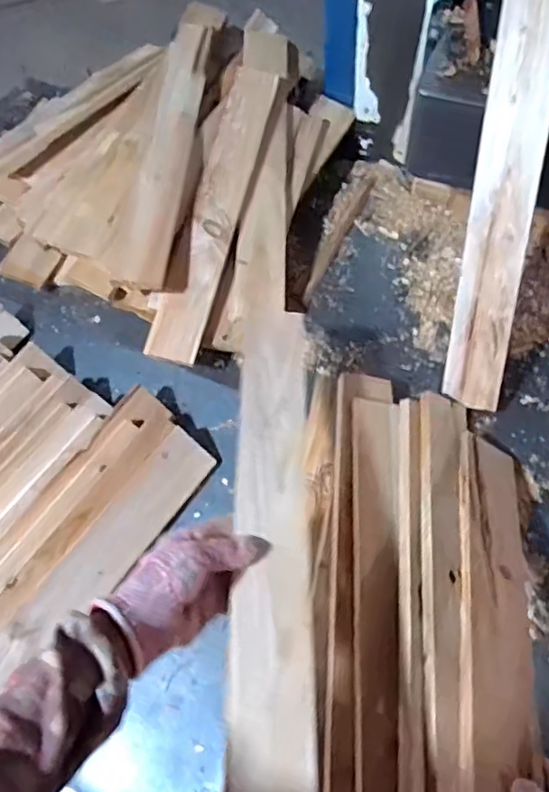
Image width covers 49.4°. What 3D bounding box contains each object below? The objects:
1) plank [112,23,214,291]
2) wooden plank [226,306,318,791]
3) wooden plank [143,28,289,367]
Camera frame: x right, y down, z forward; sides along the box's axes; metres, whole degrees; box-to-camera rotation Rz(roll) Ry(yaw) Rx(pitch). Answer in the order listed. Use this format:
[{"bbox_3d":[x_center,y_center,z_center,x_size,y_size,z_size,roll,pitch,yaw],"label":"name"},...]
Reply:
[{"bbox_3d":[-0.146,-0.362,0.852,0.068,0.027,0.459,7,72,7],"label":"plank"},{"bbox_3d":[-0.001,0.109,0.552,0.065,0.015,0.490,-1,54,2],"label":"wooden plank"},{"bbox_3d":[-0.068,-0.303,0.851,0.073,0.025,0.551,16,74,-5],"label":"wooden plank"}]

